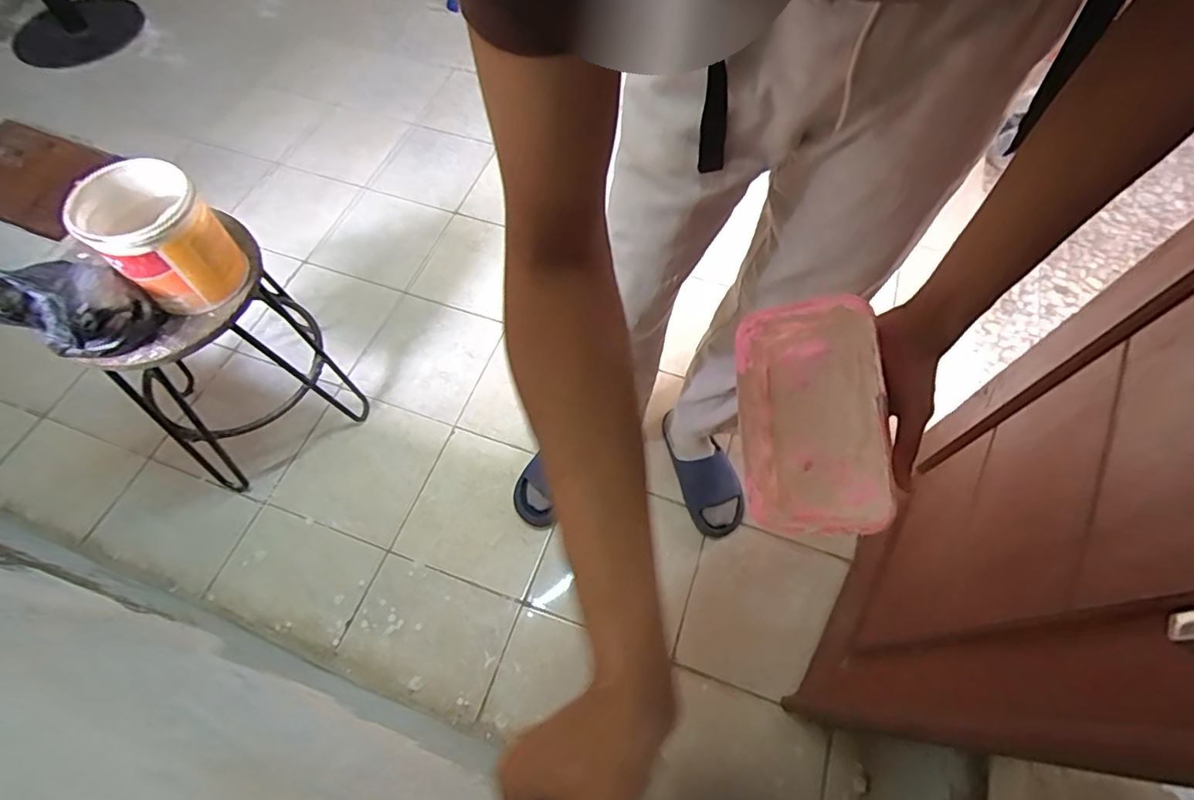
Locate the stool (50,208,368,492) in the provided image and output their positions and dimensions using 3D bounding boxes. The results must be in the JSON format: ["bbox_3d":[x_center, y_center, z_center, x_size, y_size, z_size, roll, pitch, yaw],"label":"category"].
[{"bbox_3d":[-0.741,-0.084,1.095,0.330,0.478,0.373,34,67,16],"label":"stool"}]

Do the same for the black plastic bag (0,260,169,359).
[{"bbox_3d":[-0.765,-0.132,0.802,0.190,0.111,0.138,15,63,8],"label":"black plastic bag"}]

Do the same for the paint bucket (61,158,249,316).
[{"bbox_3d":[-0.642,-0.239,0.822,0.155,0.161,0.149,0,62,0],"label":"paint bucket"}]

